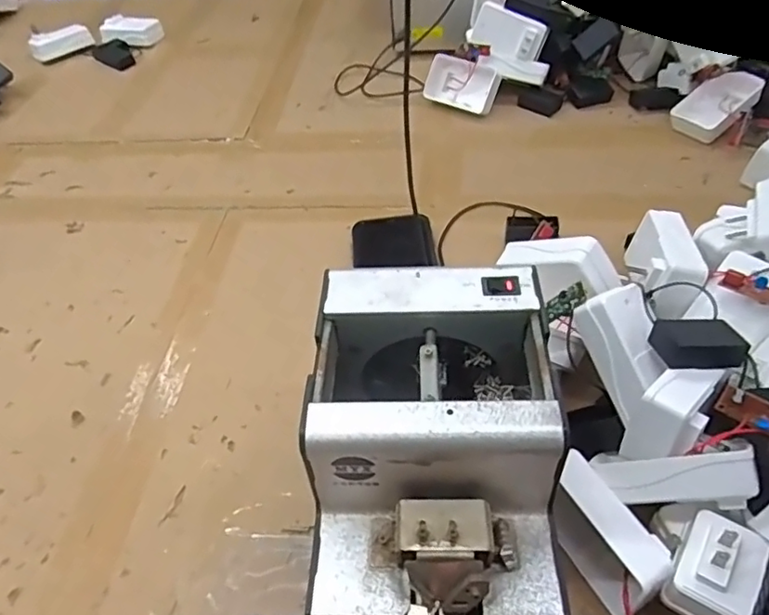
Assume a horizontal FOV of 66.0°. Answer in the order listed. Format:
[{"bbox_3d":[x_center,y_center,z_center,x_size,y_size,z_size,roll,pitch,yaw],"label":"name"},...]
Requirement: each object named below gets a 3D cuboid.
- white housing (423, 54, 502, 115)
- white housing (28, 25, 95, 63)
[{"bbox_3d":[0.100,-0.284,0.761,0.092,0.058,0.020,28,13,24],"label":"white housing"},{"bbox_3d":[-0.517,-0.423,0.954,0.094,0.037,0.032,-34,53,-26],"label":"white housing"}]

